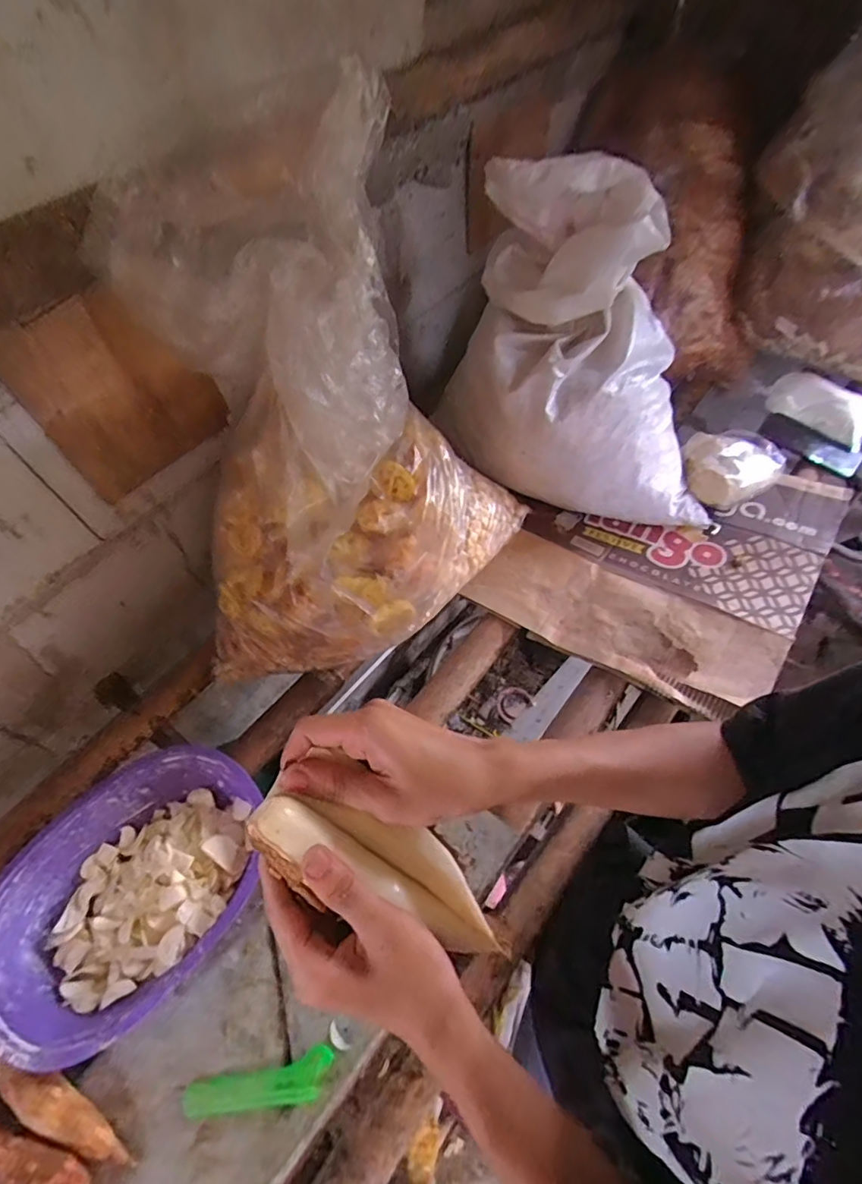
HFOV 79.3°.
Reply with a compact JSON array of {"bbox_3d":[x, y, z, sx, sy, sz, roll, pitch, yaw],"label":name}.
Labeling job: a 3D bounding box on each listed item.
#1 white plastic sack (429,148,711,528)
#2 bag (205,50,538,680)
[{"bbox_3d":[0.223,-0.332,0.736,0.363,0.394,0.238,8,58,10],"label":"white plastic sack"},{"bbox_3d":[-0.111,-0.142,0.588,0.290,0.481,0.422,26,63,20],"label":"bag"}]

